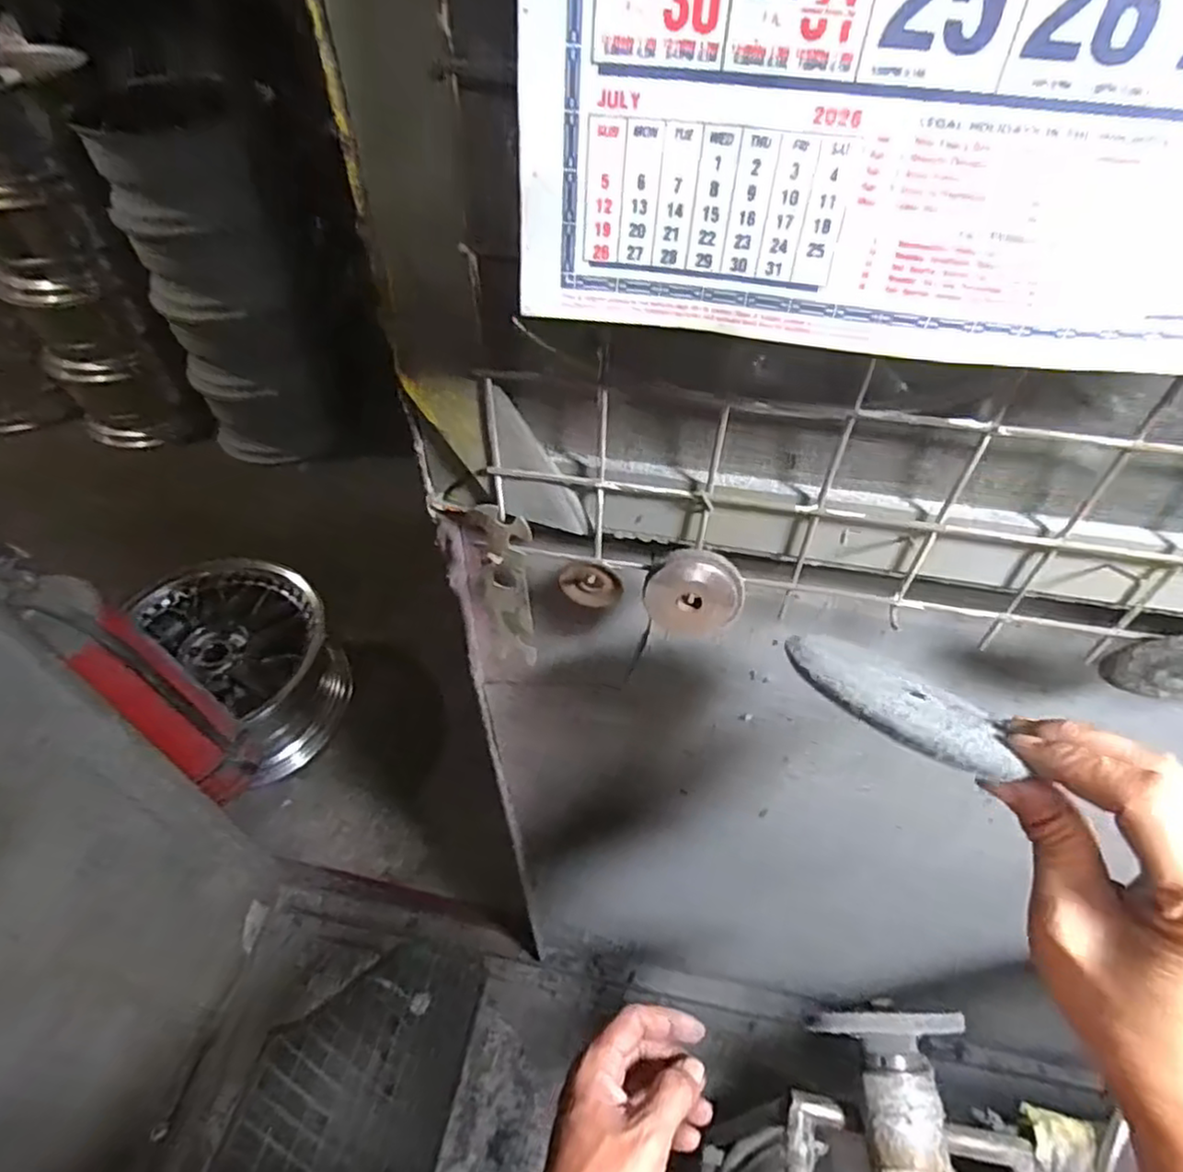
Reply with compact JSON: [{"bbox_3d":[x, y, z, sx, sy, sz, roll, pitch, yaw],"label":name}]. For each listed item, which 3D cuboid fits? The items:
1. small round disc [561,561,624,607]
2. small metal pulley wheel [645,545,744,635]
[{"bbox_3d":[0.000,0.000,0.378,0.034,0.027,0.010,7,50,5],"label":"small round disc"},{"bbox_3d":[0.054,0.005,0.359,0.050,0.046,0.008,7,22,2],"label":"small metal pulley wheel"}]

